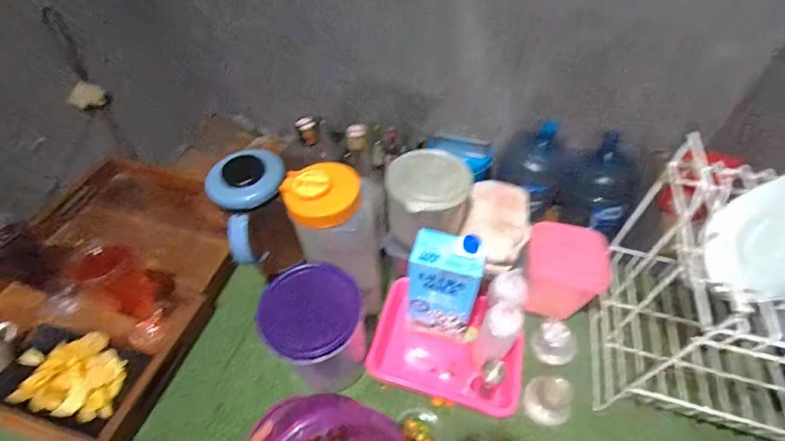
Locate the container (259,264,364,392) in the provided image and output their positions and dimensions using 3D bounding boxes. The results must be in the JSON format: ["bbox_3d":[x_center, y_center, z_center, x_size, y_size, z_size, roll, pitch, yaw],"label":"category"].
[{"bbox_3d":[-0.105,0.163,0.562,0.124,0.188,0.112,0,50,0],"label":"container"}]

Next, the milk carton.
[{"bbox_3d":[0.075,0.104,0.579,0.093,0.203,0.073,14,52,11],"label":"milk carton"}]

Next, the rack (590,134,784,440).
[{"bbox_3d":[0.531,0.139,0.481,0.426,0.290,0.246,14,52,11],"label":"rack"}]

